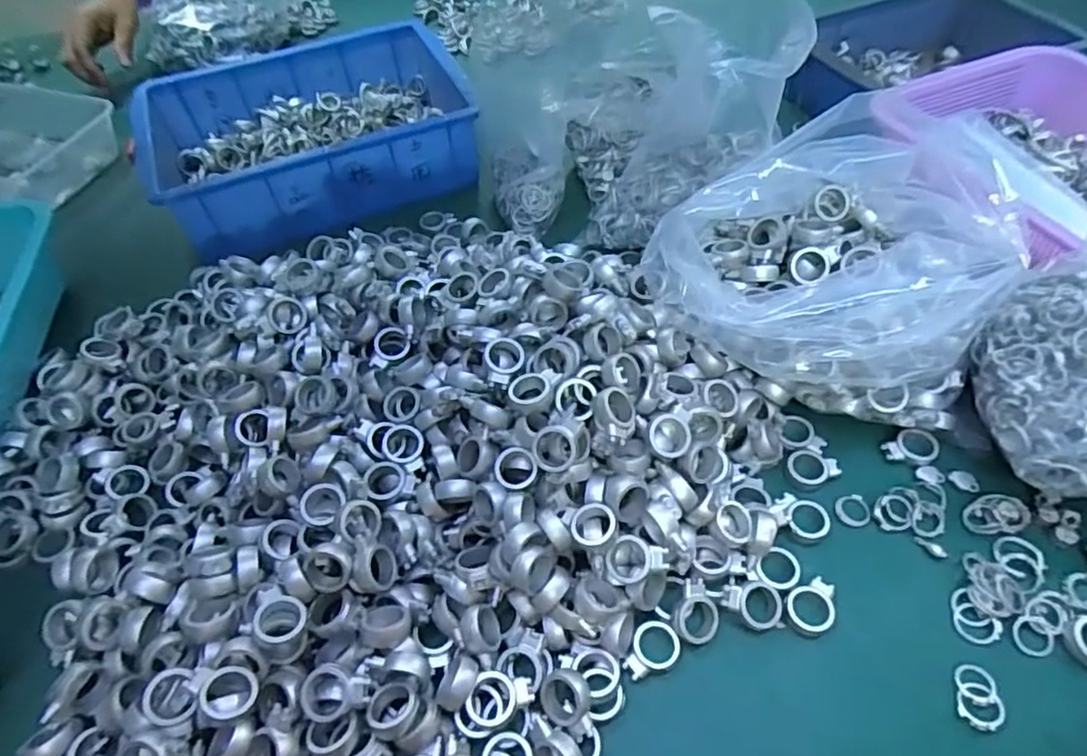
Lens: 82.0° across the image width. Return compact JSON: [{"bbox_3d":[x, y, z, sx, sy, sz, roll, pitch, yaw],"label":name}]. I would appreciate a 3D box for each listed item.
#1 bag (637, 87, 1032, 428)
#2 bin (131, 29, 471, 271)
[{"bbox_3d":[0.204,-0.089,0.429,0.211,0.104,0.190,27,59,22],"label":"bag"},{"bbox_3d":[-0.218,-0.233,0.608,0.286,0.080,0.195,-24,55,-14],"label":"bin"}]

